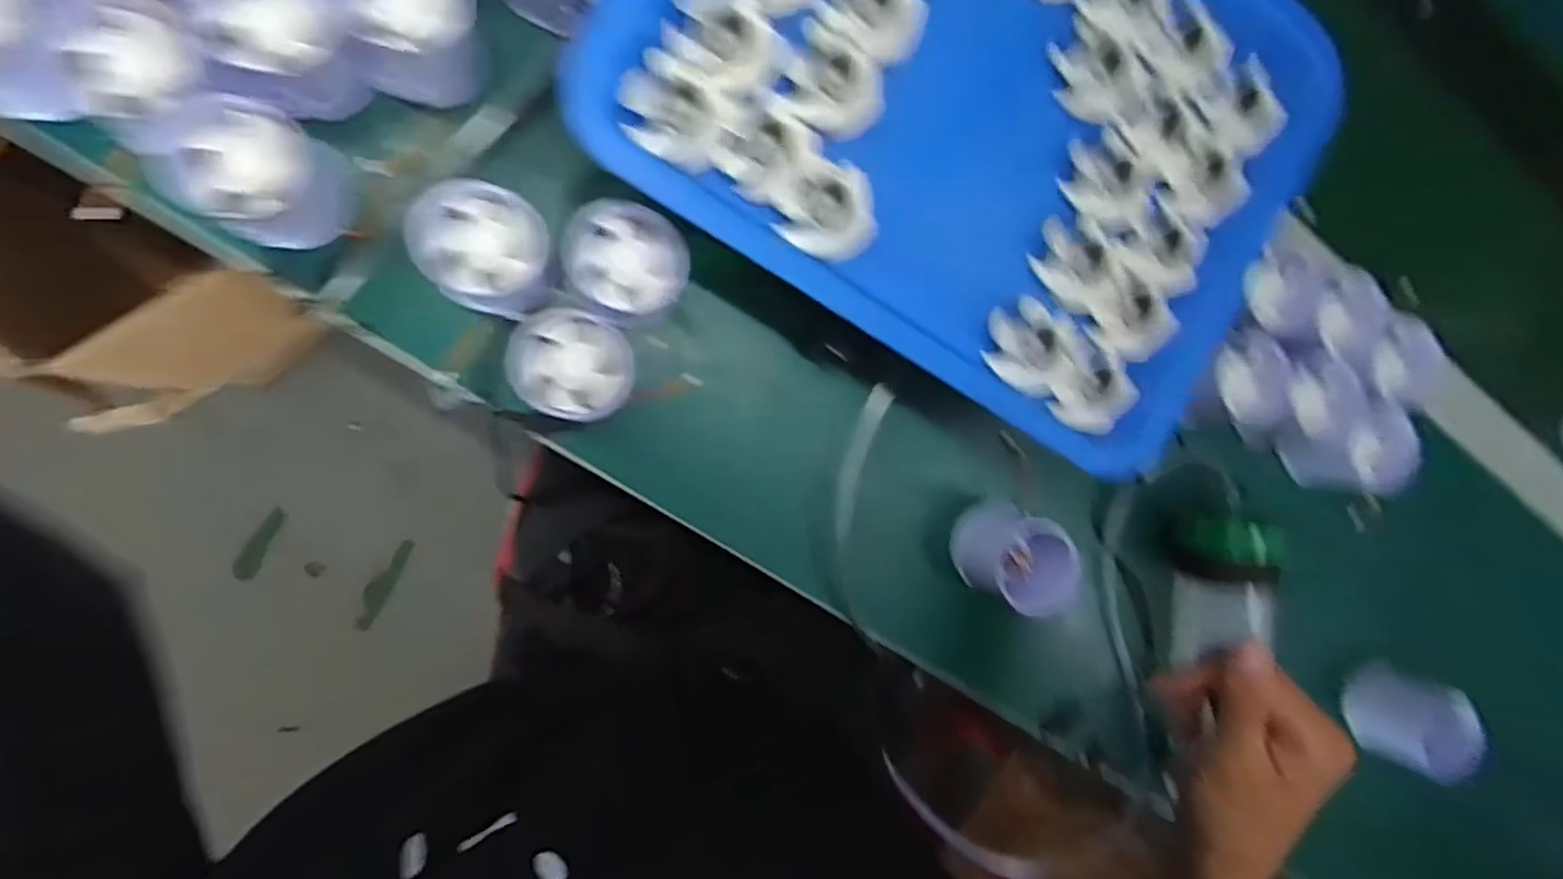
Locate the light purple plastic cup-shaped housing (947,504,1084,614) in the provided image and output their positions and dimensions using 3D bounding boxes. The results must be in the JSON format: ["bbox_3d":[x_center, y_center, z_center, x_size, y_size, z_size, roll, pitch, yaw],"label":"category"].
[{"bbox_3d":[0.140,0.070,0.429,0.060,0.049,0.054,26,87,-8],"label":"light purple plastic cup-shaped housing"}]

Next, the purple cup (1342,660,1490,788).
[{"bbox_3d":[0.440,0.198,0.506,0.061,0.064,0.062,0,91,-9],"label":"purple cup"}]

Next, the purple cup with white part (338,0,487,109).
[{"bbox_3d":[-0.170,-0.197,0.338,0.055,0.052,0.058,0,91,-9],"label":"purple cup with white part"}]

